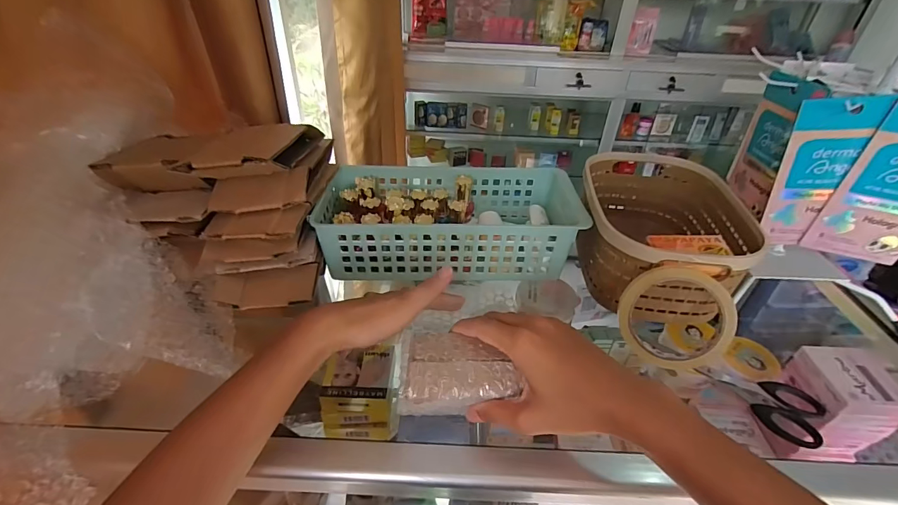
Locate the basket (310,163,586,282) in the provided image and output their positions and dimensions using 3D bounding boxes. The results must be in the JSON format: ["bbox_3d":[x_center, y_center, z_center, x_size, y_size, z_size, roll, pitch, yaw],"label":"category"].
[{"bbox_3d":[-0.003,-0.040,0.503,0.290,0.076,0.141,1,38,-3],"label":"basket"}]

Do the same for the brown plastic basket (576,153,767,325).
[{"bbox_3d":[0.240,-0.028,0.471,0.157,0.103,0.235,11,38,9],"label":"brown plastic basket"}]

